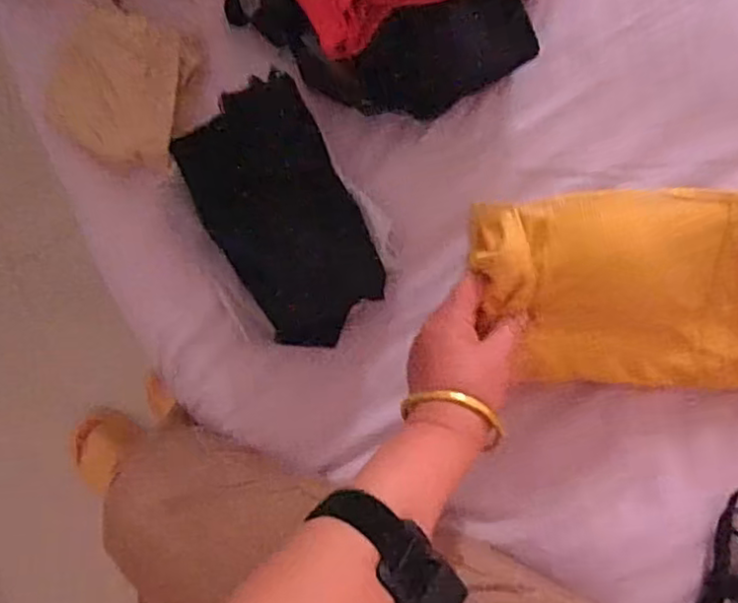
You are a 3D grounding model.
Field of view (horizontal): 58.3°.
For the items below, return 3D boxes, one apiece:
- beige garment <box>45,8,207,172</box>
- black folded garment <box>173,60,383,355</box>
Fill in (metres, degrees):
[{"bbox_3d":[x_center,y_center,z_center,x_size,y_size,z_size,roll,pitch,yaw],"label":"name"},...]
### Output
[{"bbox_3d":[-0.195,-0.169,0.529,0.122,0.028,0.113,0,88,8],"label":"beige garment"},{"bbox_3d":[-0.064,-0.062,0.491,0.105,0.022,0.186,-27,87,0],"label":"black folded garment"}]

